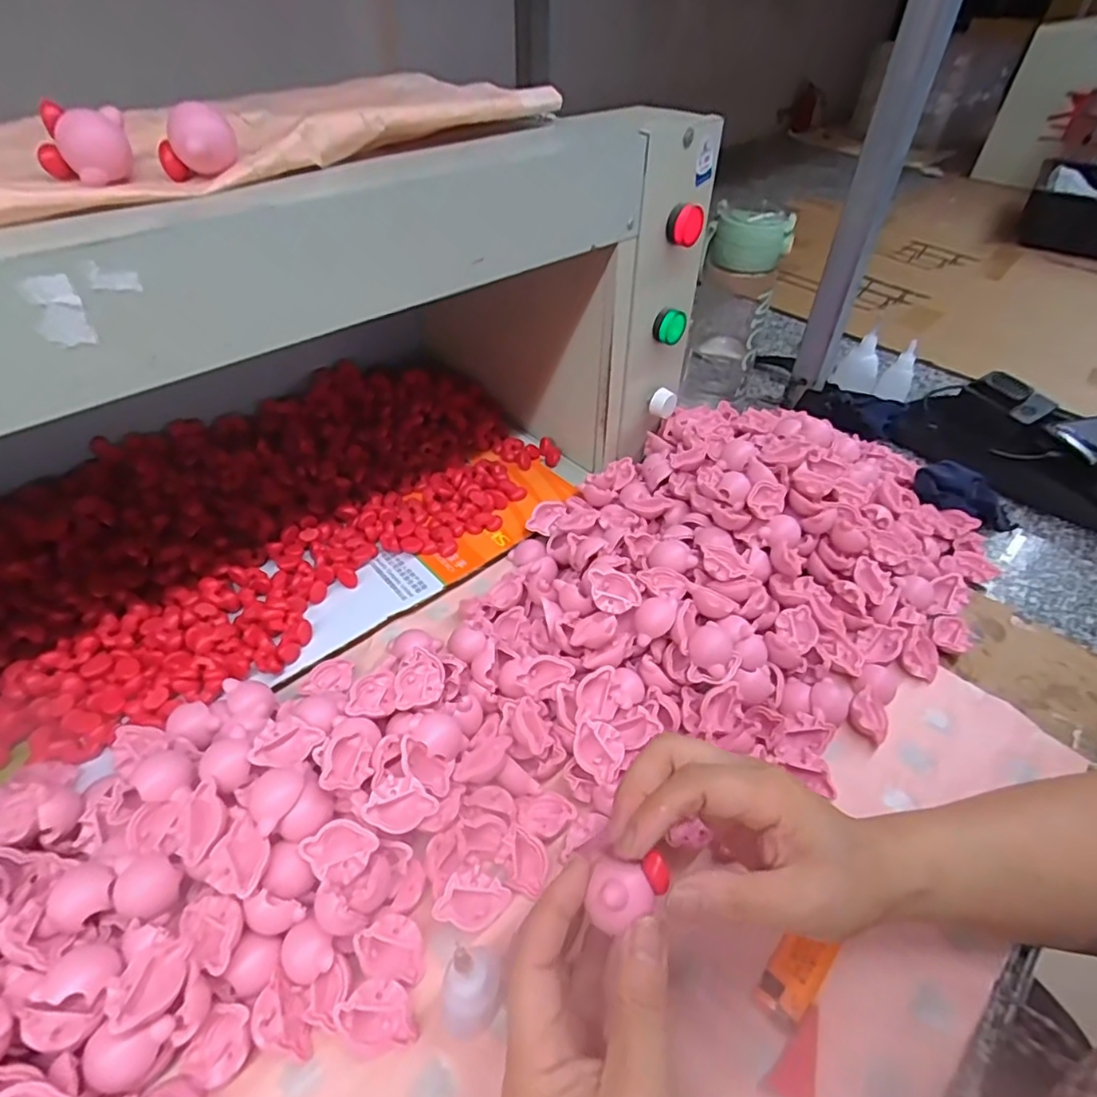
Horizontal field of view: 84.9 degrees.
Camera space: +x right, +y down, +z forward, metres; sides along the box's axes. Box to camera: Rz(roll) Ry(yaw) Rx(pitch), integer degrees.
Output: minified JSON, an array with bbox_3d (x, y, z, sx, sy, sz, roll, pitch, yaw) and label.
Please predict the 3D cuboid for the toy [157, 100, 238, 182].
[{"bbox_3d":[-0.168,-0.194,0.286,0.029,0.029,0.023,19,49,16],"label":"toy"}]

